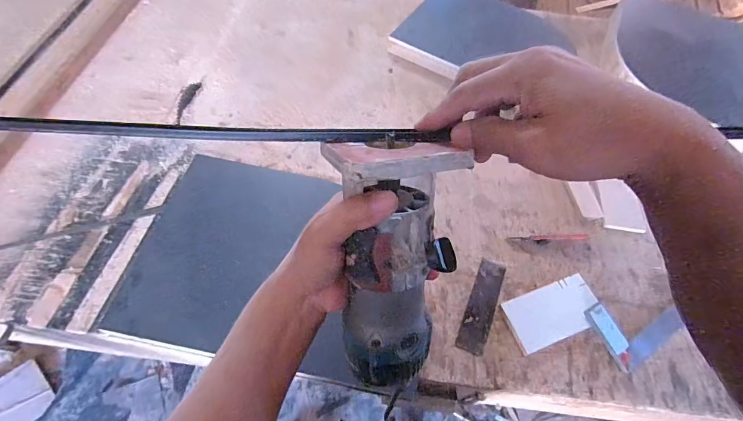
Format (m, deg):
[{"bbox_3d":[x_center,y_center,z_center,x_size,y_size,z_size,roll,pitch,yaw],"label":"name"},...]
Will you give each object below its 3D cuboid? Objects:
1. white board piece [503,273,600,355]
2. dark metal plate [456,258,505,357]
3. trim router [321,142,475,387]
[{"bbox_3d":[0.358,0.199,0.735,0.183,0.015,0.101,-18,63,-9],"label":"white board piece"},{"bbox_3d":[0.221,0.183,0.743,0.053,0.004,0.196,23,59,10],"label":"dark metal plate"},{"bbox_3d":[0.015,0.044,0.300,0.087,0.202,0.077,-1,26,-5],"label":"trim router"}]

